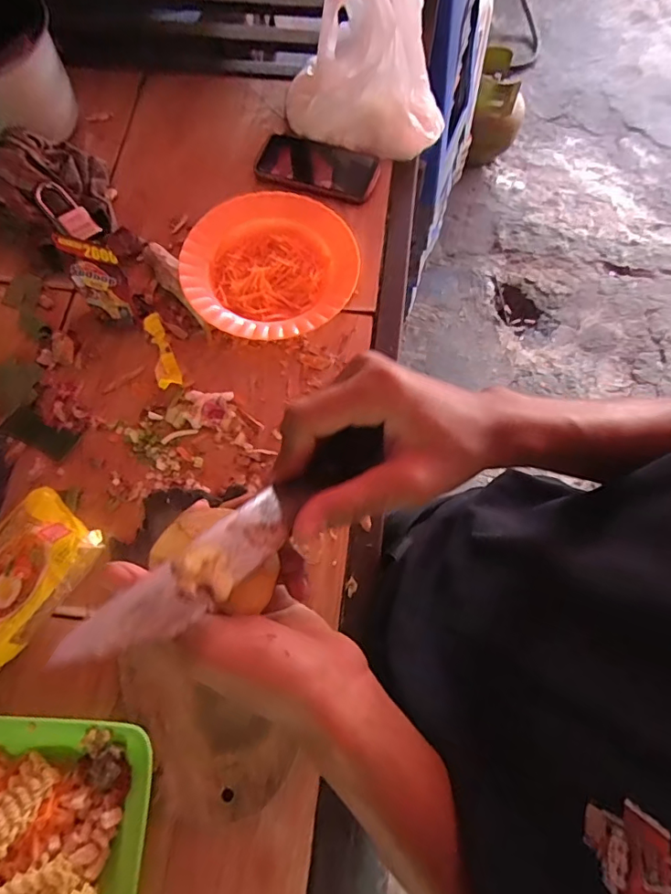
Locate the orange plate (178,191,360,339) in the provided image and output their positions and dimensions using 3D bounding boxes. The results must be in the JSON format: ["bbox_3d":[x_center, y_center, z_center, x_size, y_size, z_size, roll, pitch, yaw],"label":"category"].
[{"bbox_3d":[-0.082,-0.225,0.651,0.209,0.041,0.208,0,70,-1],"label":"orange plate"}]

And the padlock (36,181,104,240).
[{"bbox_3d":[-0.355,-0.312,0.680,0.088,0.014,0.042,41,74,-9],"label":"padlock"}]

